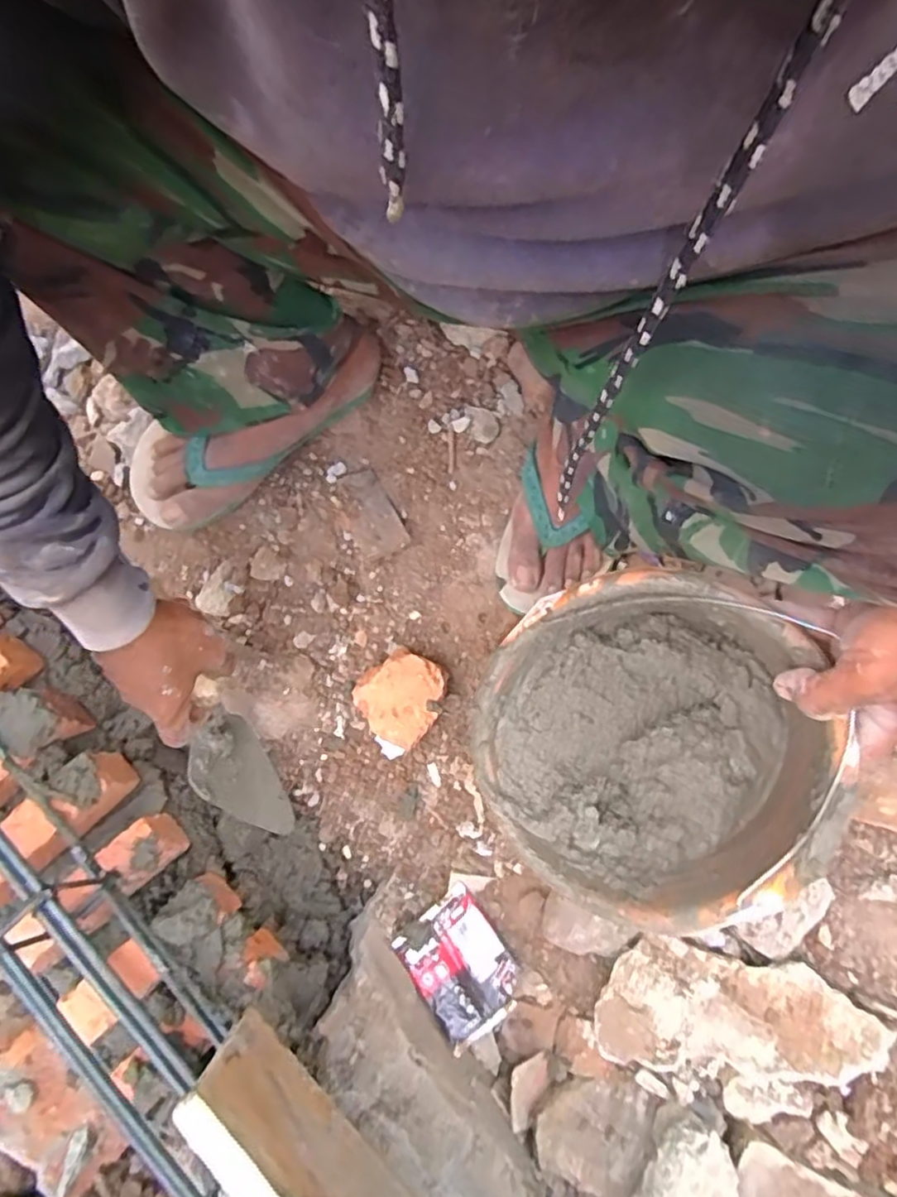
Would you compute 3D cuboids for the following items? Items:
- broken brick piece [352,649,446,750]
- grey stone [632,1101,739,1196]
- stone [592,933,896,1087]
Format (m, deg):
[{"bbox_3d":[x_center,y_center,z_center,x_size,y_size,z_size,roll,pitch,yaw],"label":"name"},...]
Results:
[{"bbox_3d":[-0.045,0.091,0.626,0.083,0.051,0.083,-1,101,-7],"label":"broken brick piece"},{"bbox_3d":[0.197,0.477,0.523,0.072,0.060,0.104,19,75,4],"label":"grey stone"},{"bbox_3d":[0.245,0.352,0.550,0.245,0.039,0.093,7,75,1],"label":"stone"}]

